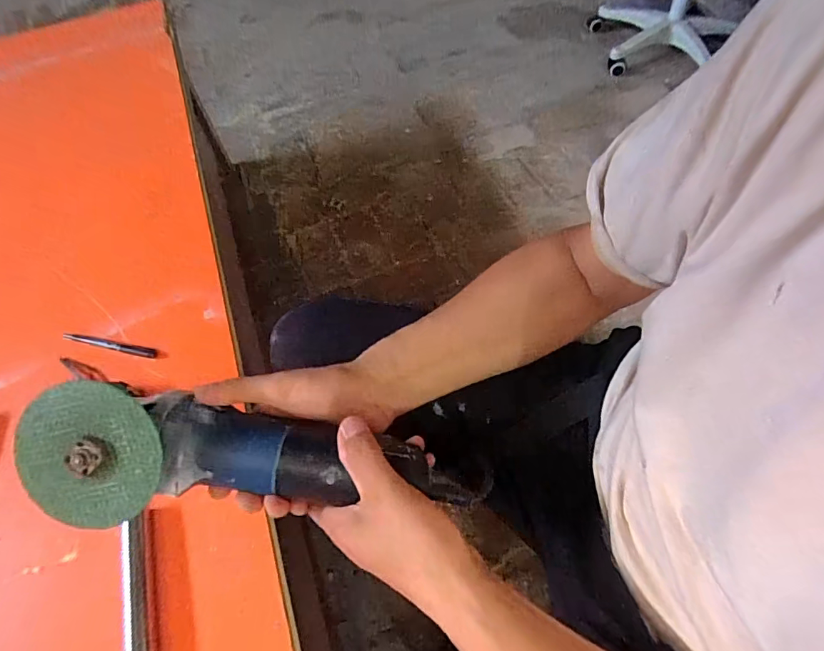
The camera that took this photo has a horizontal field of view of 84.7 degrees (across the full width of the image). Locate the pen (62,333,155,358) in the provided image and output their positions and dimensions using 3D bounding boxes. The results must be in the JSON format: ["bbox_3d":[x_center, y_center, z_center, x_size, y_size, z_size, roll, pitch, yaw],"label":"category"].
[{"bbox_3d":[-0.384,0.024,0.576,0.127,0.011,0.013,9,60,10],"label":"pen"}]

